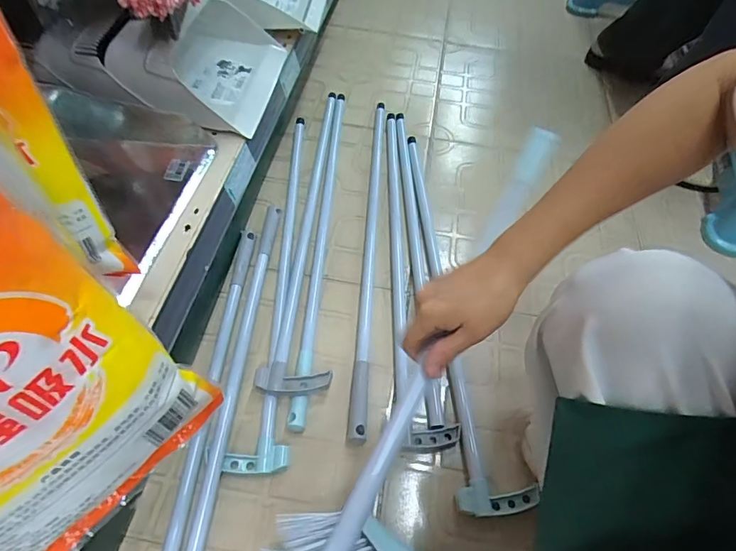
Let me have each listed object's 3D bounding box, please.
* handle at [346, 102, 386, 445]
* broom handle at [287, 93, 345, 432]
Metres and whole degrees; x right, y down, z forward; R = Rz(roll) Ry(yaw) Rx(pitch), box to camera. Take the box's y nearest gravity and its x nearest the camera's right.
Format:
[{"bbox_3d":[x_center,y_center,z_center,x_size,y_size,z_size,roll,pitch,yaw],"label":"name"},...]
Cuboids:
[{"bbox_3d":[0.005,-0.073,0.761,0.024,0.018,0.667,4,53,0],"label":"handle"},{"bbox_3d":[-0.073,-0.090,0.760,0.026,0.034,0.665,3,53,-1],"label":"broom handle"}]

